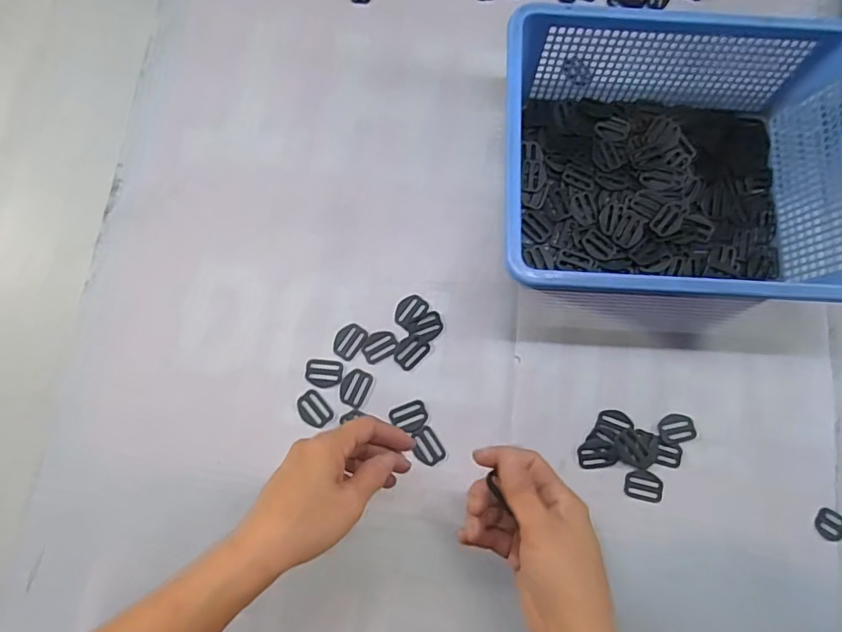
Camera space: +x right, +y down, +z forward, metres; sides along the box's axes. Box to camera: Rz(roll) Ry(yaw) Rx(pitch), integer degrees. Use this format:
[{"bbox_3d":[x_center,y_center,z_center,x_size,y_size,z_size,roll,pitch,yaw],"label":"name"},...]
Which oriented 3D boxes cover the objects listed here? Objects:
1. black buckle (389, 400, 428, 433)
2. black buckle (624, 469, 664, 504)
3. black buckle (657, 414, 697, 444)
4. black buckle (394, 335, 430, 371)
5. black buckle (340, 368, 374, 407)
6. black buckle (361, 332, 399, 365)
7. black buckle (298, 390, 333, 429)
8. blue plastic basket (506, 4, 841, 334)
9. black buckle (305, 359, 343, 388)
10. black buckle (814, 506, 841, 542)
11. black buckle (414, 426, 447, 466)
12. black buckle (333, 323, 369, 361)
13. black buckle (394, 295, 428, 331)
[{"bbox_3d":[-0.010,0.089,0.455,0.031,0.004,0.026,-19,81,-4],"label":"black buckle"},{"bbox_3d":[0.196,0.148,0.451,0.035,0.004,0.025,13,80,1],"label":"black buckle"},{"bbox_3d":[0.229,0.101,0.461,0.034,0.004,0.025,-6,80,-2],"label":"black buckle"},{"bbox_3d":[-0.009,0.032,0.469,0.024,0.004,0.032,41,82,6],"label":"black buckle"},{"bbox_3d":[-0.058,0.063,0.457,0.024,0.004,0.032,25,80,3],"label":"black buckle"},{"bbox_3d":[-0.037,0.027,0.468,0.031,0.004,0.024,-29,82,-6],"label":"black buckle"},{"bbox_3d":[-0.093,0.082,0.450,0.024,0.005,0.033,-42,83,-8],"label":"black buckle"},{"bbox_3d":[0.214,-0.126,0.450,0.294,0.103,0.242,3,80,0],"label":"blue plastic basket"},{"bbox_3d":[-0.086,0.051,0.461,0.032,0.004,0.025,4,80,0],"label":"black buckle"},{"bbox_3d":[0.356,0.182,0.451,0.024,0.010,0.026,0,80,-1],"label":"black buckle"},{"bbox_3d":[0.006,0.114,0.450,0.025,0.004,0.031,-29,82,-6],"label":"black buckle"},{"bbox_3d":[-0.065,0.023,0.466,0.024,0.004,0.032,33,81,5],"label":"black buckle"},{"bbox_3d":[-0.010,-0.005,0.475,0.024,0.004,0.032,40,82,6],"label":"black buckle"}]

